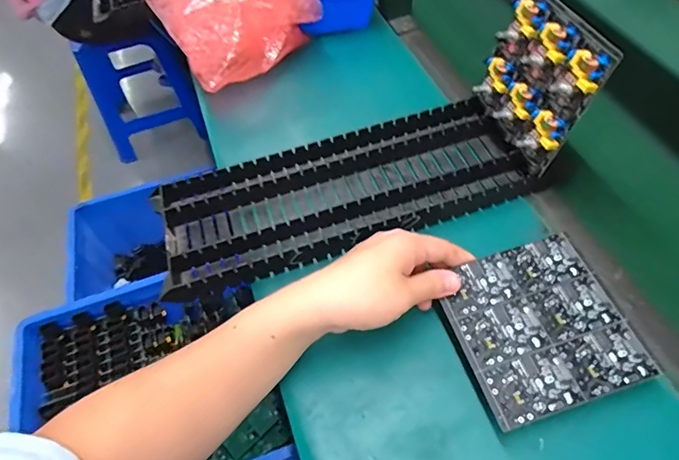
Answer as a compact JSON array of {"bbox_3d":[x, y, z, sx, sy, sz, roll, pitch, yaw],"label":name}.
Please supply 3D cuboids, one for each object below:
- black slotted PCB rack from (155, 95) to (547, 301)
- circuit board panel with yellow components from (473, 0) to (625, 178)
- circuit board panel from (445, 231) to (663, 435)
[{"bbox_3d":[0.004,-0.038,0.532,0.383,0.049,0.146,-16,56,-8],"label":"black slotted PCB rack"},{"bbox_3d":[0.191,-0.147,0.480,0.024,0.133,0.134,-7,52,-22],"label":"circuit board panel with yellow components"},{"bbox_3d":[0.166,0.077,0.404,0.135,0.007,0.136,-17,56,-8],"label":"circuit board panel"}]

